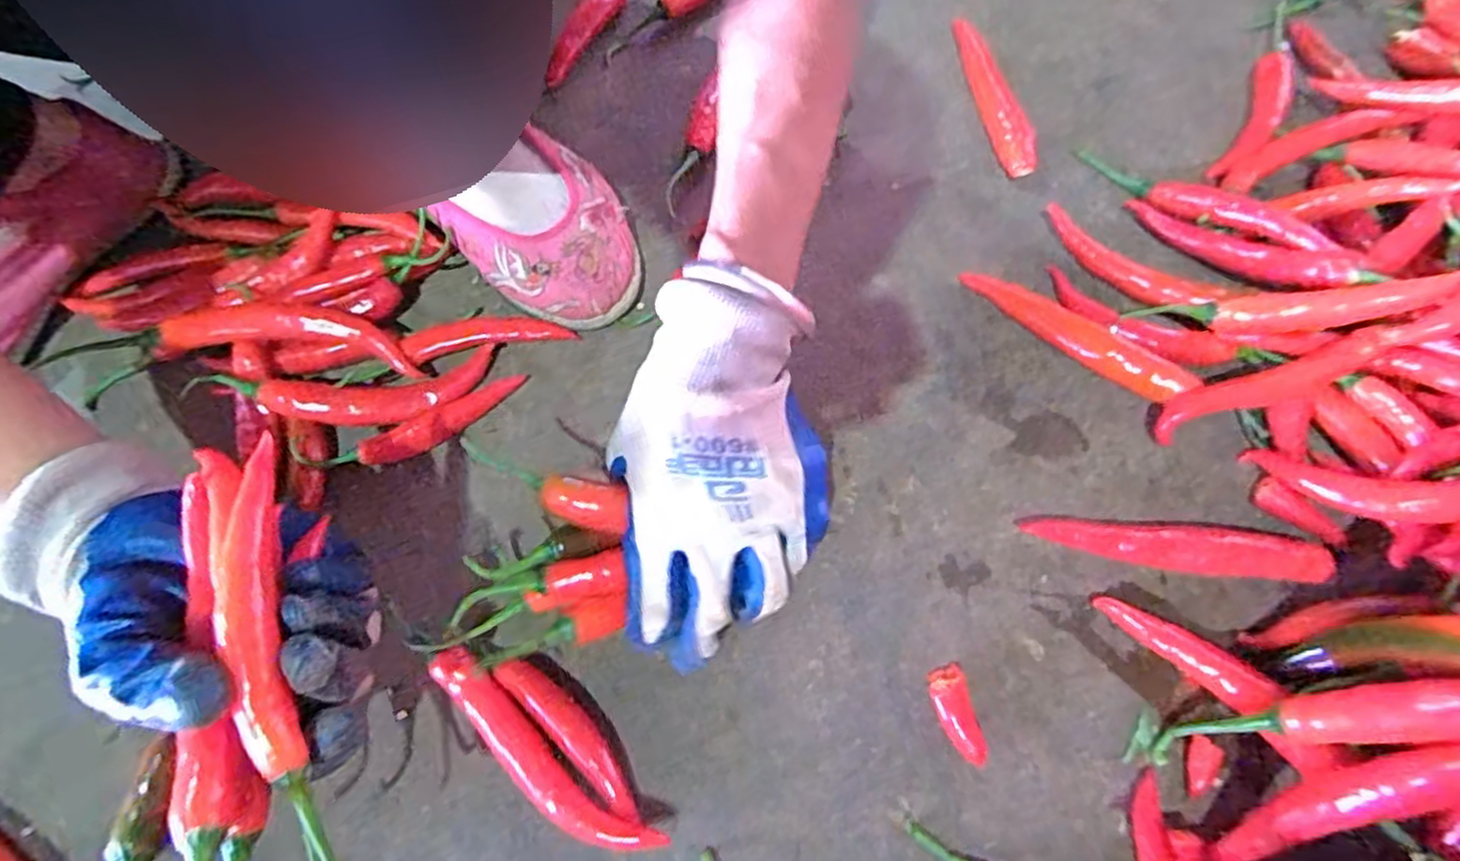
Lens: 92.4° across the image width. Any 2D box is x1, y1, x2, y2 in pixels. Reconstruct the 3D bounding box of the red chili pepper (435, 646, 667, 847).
[{"bbox_3d":[-0.087,0.148,0.318,0.129,0.016,0.024,36,72,15],"label":"red chili pepper"}]

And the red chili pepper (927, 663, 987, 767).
[{"bbox_3d":[0.105,0.132,0.324,0.017,0.011,0.042,-10,67,-3],"label":"red chili pepper"}]

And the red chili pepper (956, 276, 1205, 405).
[{"bbox_3d":[0.197,-0.058,0.404,0.132,0.017,0.022,39,73,16],"label":"red chili pepper"}]

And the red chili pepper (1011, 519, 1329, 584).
[{"bbox_3d":[0.222,0.060,0.353,0.138,0.020,0.025,4,67,2],"label":"red chili pepper"}]

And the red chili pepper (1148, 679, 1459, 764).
[{"bbox_3d":[0.254,0.111,0.272,0.015,0.168,0.021,16,59,-40],"label":"red chili pepper"}]

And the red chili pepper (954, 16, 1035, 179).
[{"bbox_3d":[0.180,-0.231,0.481,0.022,0.017,0.150,-7,67,-2],"label":"red chili pepper"}]

